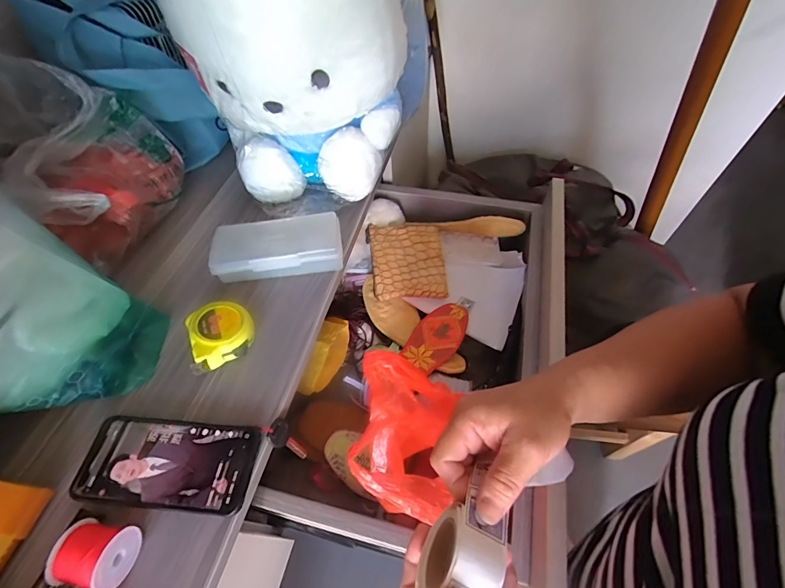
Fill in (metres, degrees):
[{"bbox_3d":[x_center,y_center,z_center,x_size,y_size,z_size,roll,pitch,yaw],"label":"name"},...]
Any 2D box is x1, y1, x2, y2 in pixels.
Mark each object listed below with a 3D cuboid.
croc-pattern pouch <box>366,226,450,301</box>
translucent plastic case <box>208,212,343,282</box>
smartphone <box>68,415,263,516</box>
[{"bbox_3d":[0.025,-0.061,0.659,0.127,0.012,0.144,-2,66,-7],"label":"croc-pattern pouch"},{"bbox_3d":[-0.151,-0.061,0.507,0.166,0.041,0.076,-8,55,-4],"label":"translucent plastic case"},{"bbox_3d":[-0.223,0.166,0.376,0.170,0.006,0.080,3,55,5],"label":"smartphone"}]

